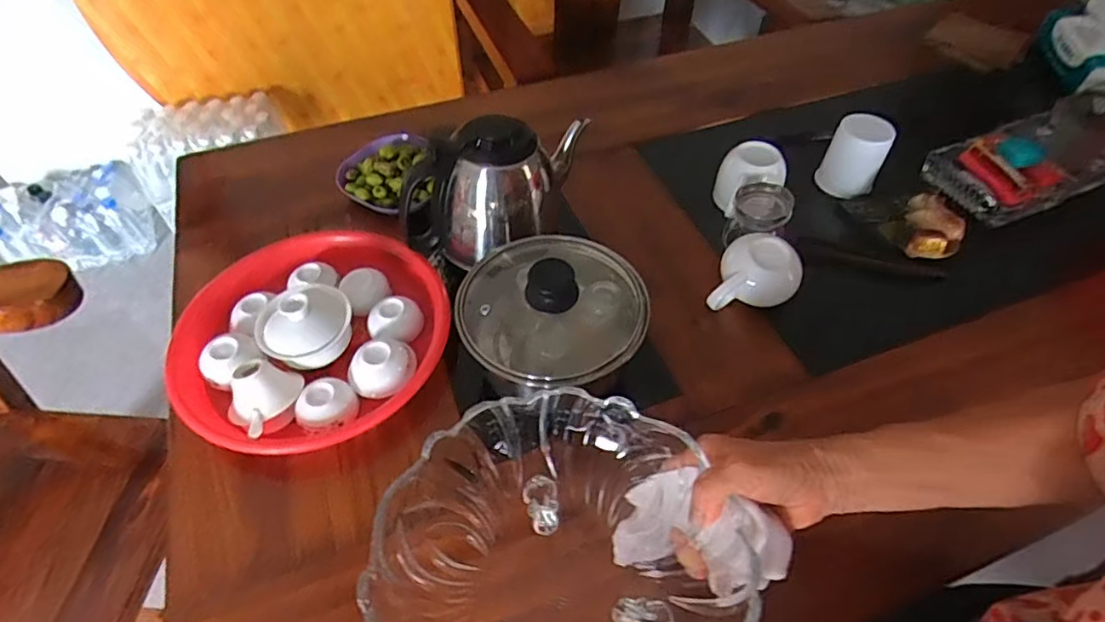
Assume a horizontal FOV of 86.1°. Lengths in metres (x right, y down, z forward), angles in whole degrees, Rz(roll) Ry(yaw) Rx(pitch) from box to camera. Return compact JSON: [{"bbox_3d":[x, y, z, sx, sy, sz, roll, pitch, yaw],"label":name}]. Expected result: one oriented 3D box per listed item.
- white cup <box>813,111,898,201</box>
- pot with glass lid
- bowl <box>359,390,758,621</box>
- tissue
[{"bbox_3d":[0.370,-0.192,0.723,0.066,0.073,0.058,21,54,16],"label":"white cup"},{"bbox_3d":[0.003,0.006,0.531,0.157,0.128,0.162,0,51,0],"label":"pot with glass lid"},{"bbox_3d":[-0.004,0.185,0.393,0.211,0.100,0.223,-1,52,2],"label":"bowl"},{"bbox_3d":[0.099,0.154,0.403,0.106,0.082,0.056,23,56,19],"label":"tissue"}]

